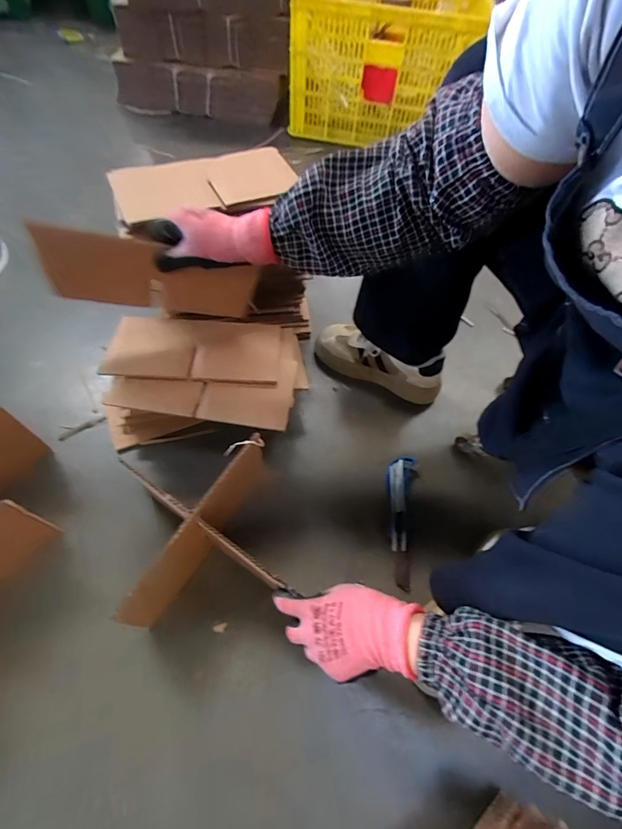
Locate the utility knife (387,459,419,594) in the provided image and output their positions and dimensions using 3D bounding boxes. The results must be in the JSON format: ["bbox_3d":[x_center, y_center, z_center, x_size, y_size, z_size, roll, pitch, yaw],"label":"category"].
[{"bbox_3d":[0.136,0.157,0.567,0.046,0.018,0.195,11,59,1],"label":"utility knife"}]

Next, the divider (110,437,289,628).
[{"bbox_3d":[-0.135,0.150,0.479,0.170,0.118,0.176,-11,60,-11],"label":"divider"}]

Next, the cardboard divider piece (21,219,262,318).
[{"bbox_3d":[-0.197,-0.170,0.474,0.245,0.106,0.011,0,60,-25],"label":"cardboard divider piece"}]

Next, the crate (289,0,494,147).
[{"bbox_3d":[0.236,-1.154,1.215,0.532,0.305,0.424,11,59,1],"label":"crate"}]

